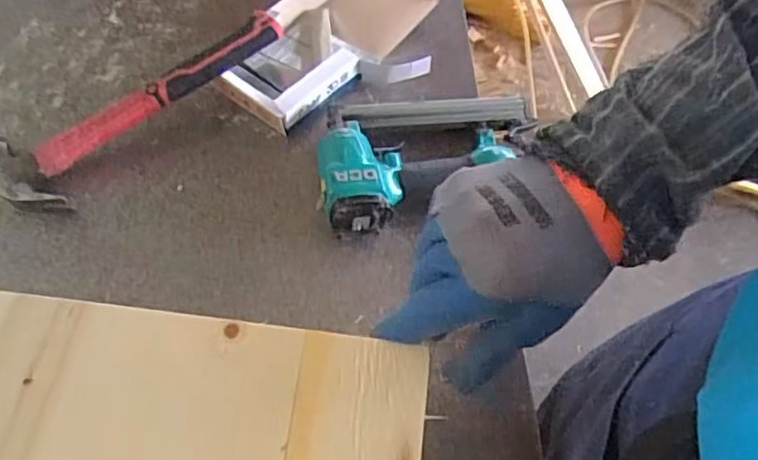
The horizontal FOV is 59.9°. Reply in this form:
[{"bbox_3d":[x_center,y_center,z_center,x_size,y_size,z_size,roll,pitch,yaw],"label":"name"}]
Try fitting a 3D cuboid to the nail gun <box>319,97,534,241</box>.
[{"bbox_3d":[0.052,-0.075,0.658,0.225,0.063,0.158,-7,58,-3],"label":"nail gun"}]

